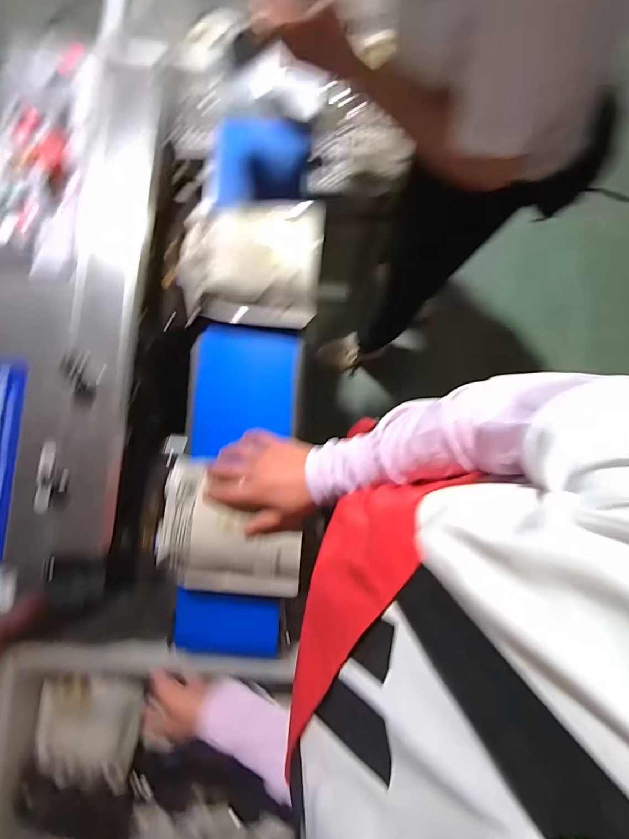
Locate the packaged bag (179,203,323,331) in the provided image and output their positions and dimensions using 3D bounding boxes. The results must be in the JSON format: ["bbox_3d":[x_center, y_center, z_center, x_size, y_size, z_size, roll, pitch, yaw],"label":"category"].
[{"bbox_3d":[-0.083,-0.209,0.553,0.183,0.056,0.155,0,81,-1],"label":"packaged bag"}]

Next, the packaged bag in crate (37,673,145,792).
[{"bbox_3d":[-0.331,0.446,0.602,0.139,0.038,0.146,5,81,0],"label":"packaged bag in crate"}]

